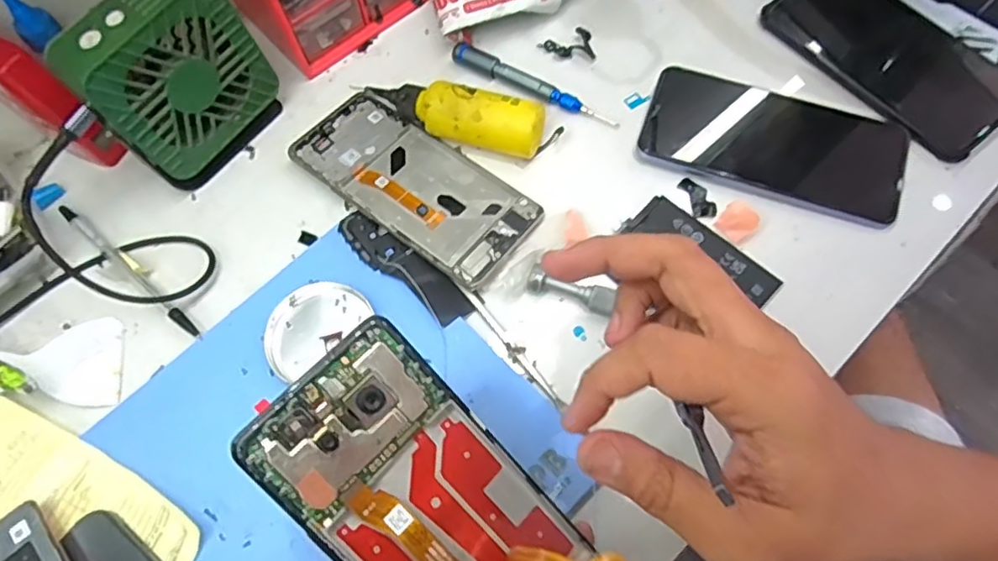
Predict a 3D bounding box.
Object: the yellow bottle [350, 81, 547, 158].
[{"bbox_3d":[-0.032,-0.107,0.406,0.122,0.034,0.034,13,70,8],"label":"yellow bottle"}]

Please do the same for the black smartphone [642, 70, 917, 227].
[{"bbox_3d":[0.177,-0.091,0.398,0.160,0.016,0.076,19,71,10],"label":"black smartphone"}]

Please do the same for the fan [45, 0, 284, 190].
[{"bbox_3d":[-0.196,-0.121,0.379,0.043,0.110,0.097,35,74,15],"label":"fan"}]

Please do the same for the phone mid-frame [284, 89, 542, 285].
[{"bbox_3d":[-0.055,-0.066,0.401,0.160,0.011,0.075,37,75,16],"label":"phone mid-frame"}]

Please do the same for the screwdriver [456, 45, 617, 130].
[{"bbox_3d":[0.024,-0.136,0.427,0.125,0.011,0.013,27,72,13],"label":"screwdriver"}]

